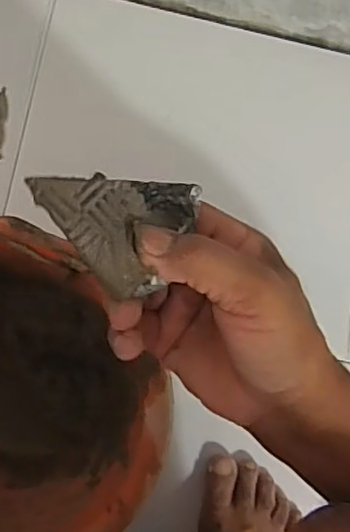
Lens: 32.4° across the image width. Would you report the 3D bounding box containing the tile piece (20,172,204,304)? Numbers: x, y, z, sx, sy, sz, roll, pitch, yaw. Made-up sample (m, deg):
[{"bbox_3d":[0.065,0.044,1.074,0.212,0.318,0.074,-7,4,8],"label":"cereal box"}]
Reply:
[{"bbox_3d":[-0.027,-0.014,0.280,0.075,0.007,0.054,3,91,-19],"label":"tile piece"}]

